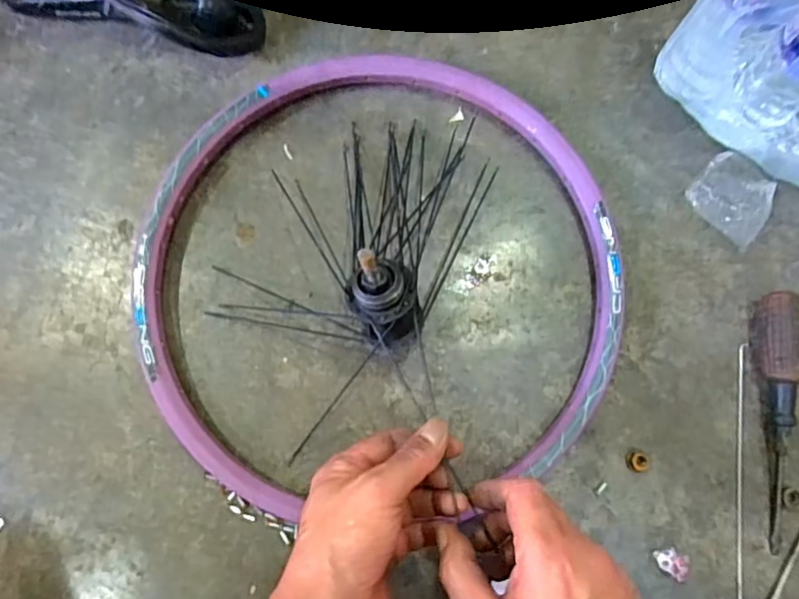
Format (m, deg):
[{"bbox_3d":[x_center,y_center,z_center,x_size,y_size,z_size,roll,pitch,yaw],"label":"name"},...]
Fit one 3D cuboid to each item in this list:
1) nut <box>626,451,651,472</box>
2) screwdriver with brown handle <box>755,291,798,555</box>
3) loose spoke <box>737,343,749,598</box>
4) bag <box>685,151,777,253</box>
[{"bbox_3d":[0.201,0.137,0.475,0.019,0.006,0.016,4,80,0],"label":"nut"},{"bbox_3d":[0.321,0.099,0.472,0.028,0.032,0.209,4,80,0],"label":"screwdriver with brown handle"},{"bbox_3d":[0.288,0.163,0.477,0.010,0.004,0.251,7,80,1],"label":"loose spoke"},{"bbox_3d":[0.302,-0.092,0.514,0.068,0.022,0.075,36,82,6],"label":"bag"}]

